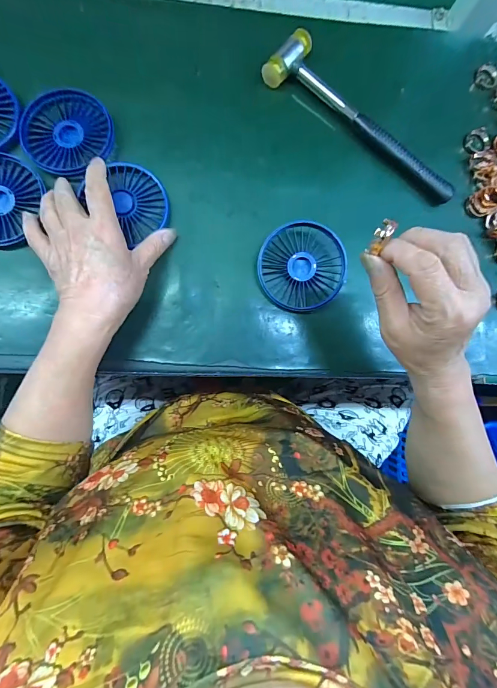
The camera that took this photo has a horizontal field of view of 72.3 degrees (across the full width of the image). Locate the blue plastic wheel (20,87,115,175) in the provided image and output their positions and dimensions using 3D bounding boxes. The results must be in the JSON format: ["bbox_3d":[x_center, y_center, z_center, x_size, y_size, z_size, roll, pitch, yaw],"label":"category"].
[{"bbox_3d":[-0.181,-0.215,0.338,0.086,0.008,0.086,0,85,-5],"label":"blue plastic wheel"}]

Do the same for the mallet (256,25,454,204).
[{"bbox_3d":[0.130,-0.244,0.371,0.240,0.023,0.057,35,83,-2],"label":"mallet"}]

